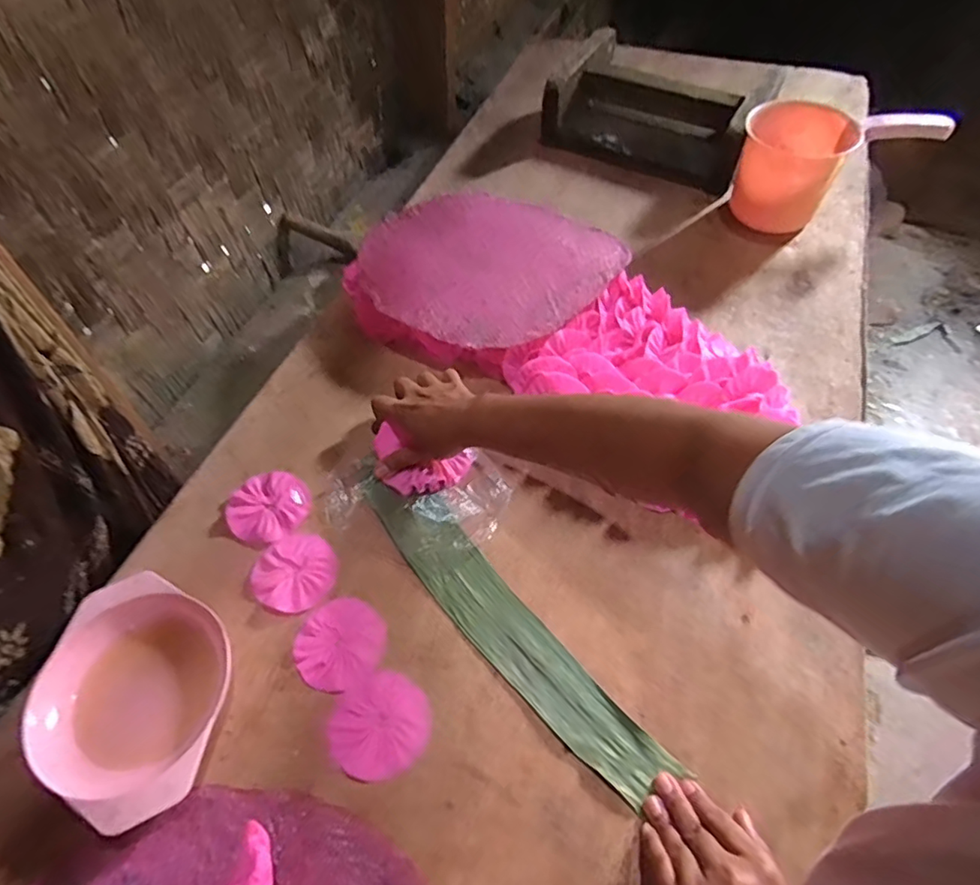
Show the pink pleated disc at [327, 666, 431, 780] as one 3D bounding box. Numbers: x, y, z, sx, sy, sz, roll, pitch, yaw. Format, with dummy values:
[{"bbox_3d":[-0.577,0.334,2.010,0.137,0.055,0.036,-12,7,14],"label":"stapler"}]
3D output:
[{"bbox_3d":[-0.085,0.220,0.445,0.074,0.004,0.074,-1,53,1],"label":"pink pleated disc"}]

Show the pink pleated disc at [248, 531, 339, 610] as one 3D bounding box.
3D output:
[{"bbox_3d":[-0.183,0.120,0.533,0.075,0.004,0.078,-1,53,1],"label":"pink pleated disc"}]

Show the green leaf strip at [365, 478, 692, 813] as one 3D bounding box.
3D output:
[{"bbox_3d":[0.004,0.149,0.497,0.057,0.010,0.347,-36,61,-23],"label":"green leaf strip"}]

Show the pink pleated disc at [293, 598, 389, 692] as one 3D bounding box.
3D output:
[{"bbox_3d":[-0.126,0.171,0.484,0.072,0.004,0.073,-1,53,1],"label":"pink pleated disc"}]

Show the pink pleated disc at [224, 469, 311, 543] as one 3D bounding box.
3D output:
[{"bbox_3d":[-0.225,0.062,0.574,0.076,0.012,0.077,-1,53,1],"label":"pink pleated disc"}]

